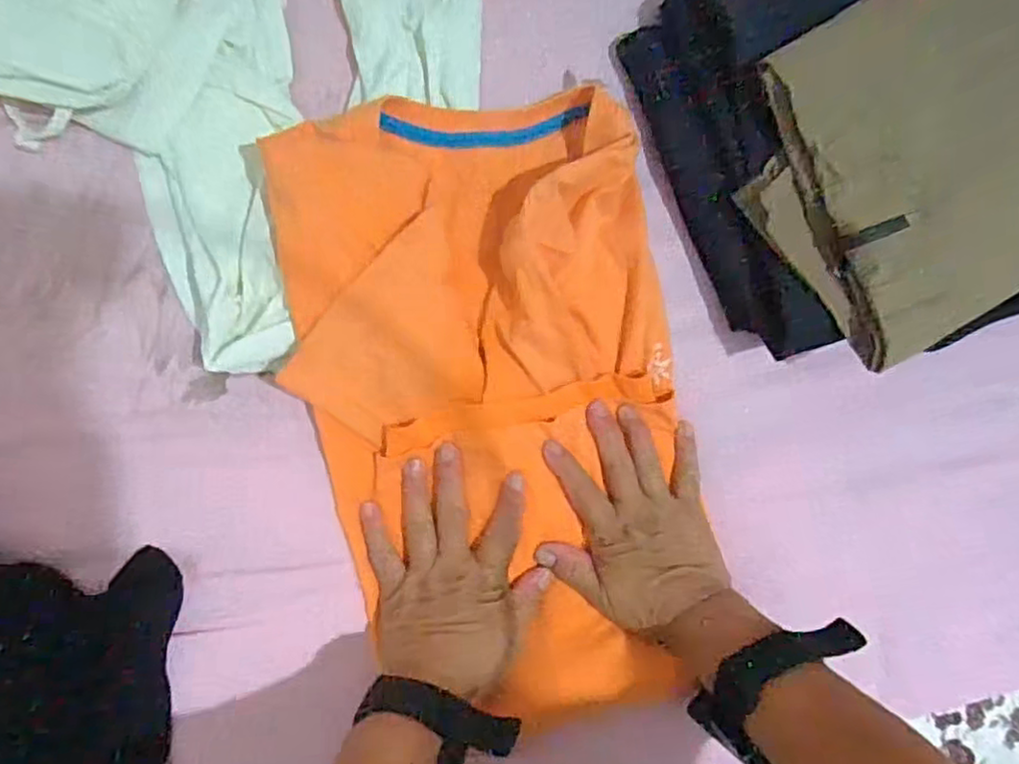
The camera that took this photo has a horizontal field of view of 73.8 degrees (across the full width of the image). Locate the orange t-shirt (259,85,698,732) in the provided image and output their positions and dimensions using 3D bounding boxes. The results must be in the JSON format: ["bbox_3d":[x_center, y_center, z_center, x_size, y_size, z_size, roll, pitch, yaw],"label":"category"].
[{"bbox_3d":[0.003,0.027,0.431,0.237,0.038,0.395,-14,93,-8],"label":"orange t-shirt"}]

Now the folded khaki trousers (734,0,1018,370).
[{"bbox_3d":[0.294,-0.157,0.409,0.287,0.058,0.204,-32,95,-7],"label":"folded khaki trousers"}]

